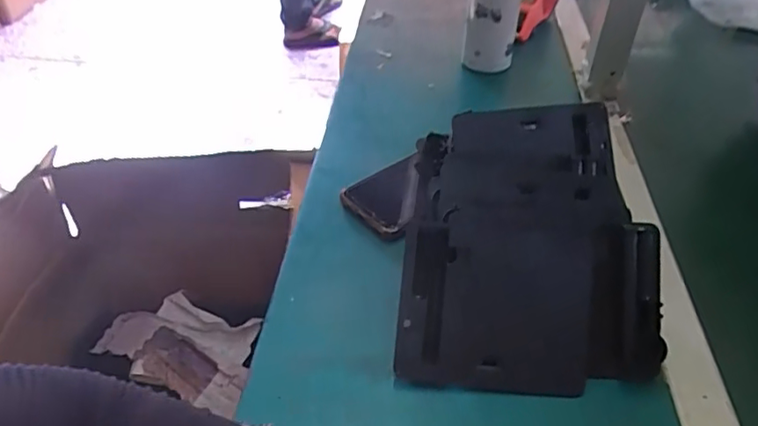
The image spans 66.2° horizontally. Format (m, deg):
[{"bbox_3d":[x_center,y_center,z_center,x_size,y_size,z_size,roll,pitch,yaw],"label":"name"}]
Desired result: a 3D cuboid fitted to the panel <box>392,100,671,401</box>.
[{"bbox_3d":[0.113,0.011,0.453,0.186,0.053,0.244,2,61,4],"label":"panel"}]

